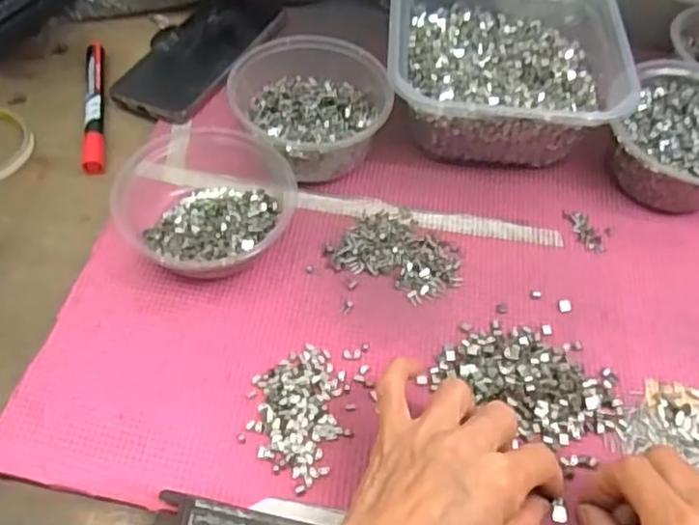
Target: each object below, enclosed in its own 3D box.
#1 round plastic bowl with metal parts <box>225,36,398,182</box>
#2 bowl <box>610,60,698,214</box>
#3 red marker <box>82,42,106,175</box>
[{"bbox_3d":[-0.029,-0.113,0.491,0.110,0.061,0.111,2,54,-3],"label":"round plastic bowl with metal parts"},{"bbox_3d":[0.250,-0.088,0.492,0.105,0.056,0.115,1,54,-2],"label":"bowl"},{"bbox_3d":[-0.207,-0.132,0.536,0.015,0.013,0.155,-8,58,-8],"label":"red marker"}]

